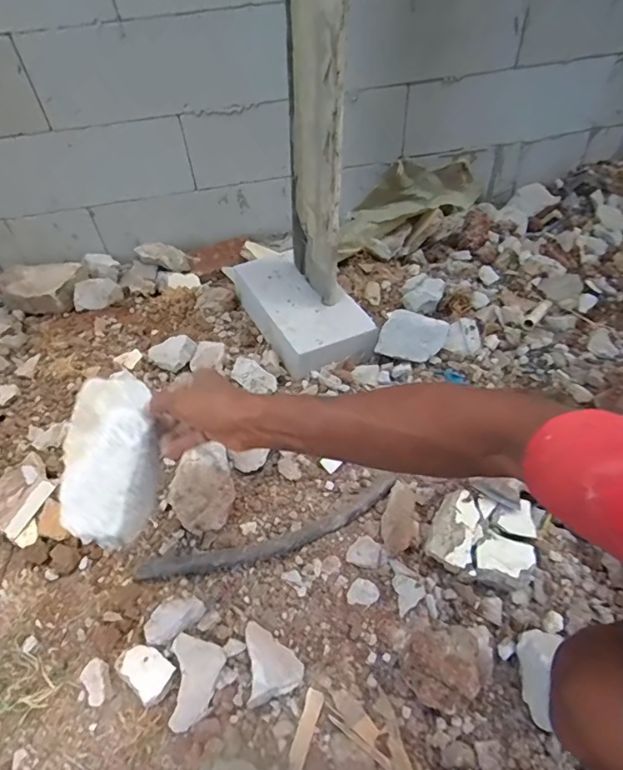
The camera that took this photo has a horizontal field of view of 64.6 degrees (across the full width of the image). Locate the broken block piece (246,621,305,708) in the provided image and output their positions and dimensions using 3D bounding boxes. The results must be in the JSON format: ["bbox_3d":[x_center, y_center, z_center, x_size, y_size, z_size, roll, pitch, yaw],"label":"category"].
[{"bbox_3d":[-0.053,0.383,0.698,0.075,0.063,0.111,-8,50,-3],"label":"broken block piece"}]

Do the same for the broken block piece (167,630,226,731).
[{"bbox_3d":[-0.173,0.420,0.699,0.072,0.027,0.110,11,52,13],"label":"broken block piece"}]

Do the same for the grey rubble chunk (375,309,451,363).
[{"bbox_3d":[0.217,-0.100,1.054,0.139,0.103,0.015,13,23,-15],"label":"grey rubble chunk"}]

